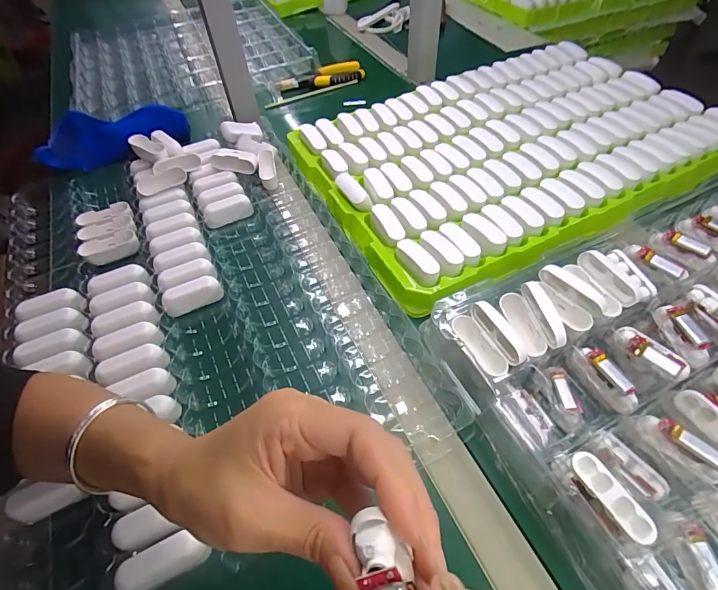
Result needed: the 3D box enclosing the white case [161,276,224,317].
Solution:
[{"bbox_3d":[-0.190,0.001,0.467,0.064,0.024,0.022,-19,52,-11],"label":"white case"}]

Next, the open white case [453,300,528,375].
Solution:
[{"bbox_3d":[0.116,0.043,0.367,0.033,0.041,0.063,-21,53,-13],"label":"open white case"}]

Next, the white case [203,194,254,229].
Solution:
[{"bbox_3d":[-0.178,-0.113,0.556,0.064,0.026,0.025,-23,53,-15],"label":"white case"}]

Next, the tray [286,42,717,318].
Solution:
[{"bbox_3d":[0.223,-0.222,0.594,0.571,0.034,0.403,-23,53,-12],"label":"tray"}]

